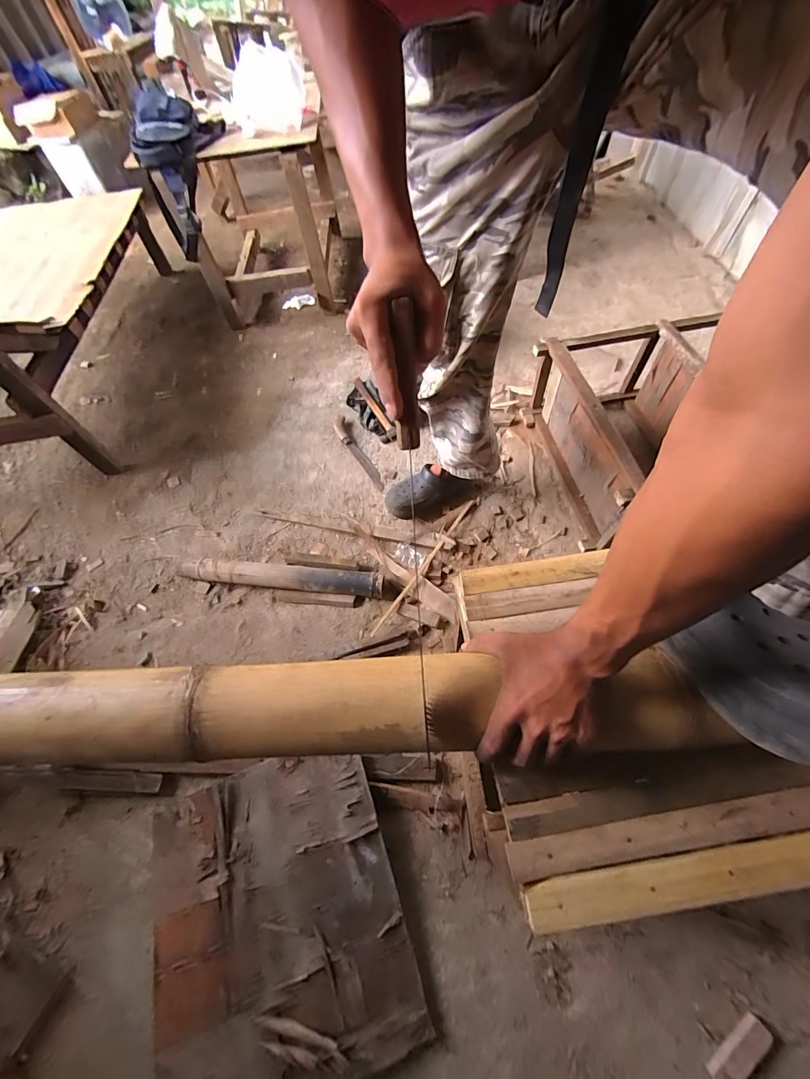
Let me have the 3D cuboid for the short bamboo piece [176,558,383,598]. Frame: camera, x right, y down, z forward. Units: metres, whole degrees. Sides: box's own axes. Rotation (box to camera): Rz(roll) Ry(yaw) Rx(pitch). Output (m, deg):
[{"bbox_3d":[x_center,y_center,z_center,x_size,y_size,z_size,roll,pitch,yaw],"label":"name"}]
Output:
[{"bbox_3d":[-0.340,0.090,1.002,0.570,0.052,0.078,3,59,7],"label":"short bamboo piece"}]

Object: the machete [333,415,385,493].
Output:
[{"bbox_3d":[-0.157,-0.291,1.254,0.051,0.022,0.370,-26,60,-12],"label":"machete"}]

